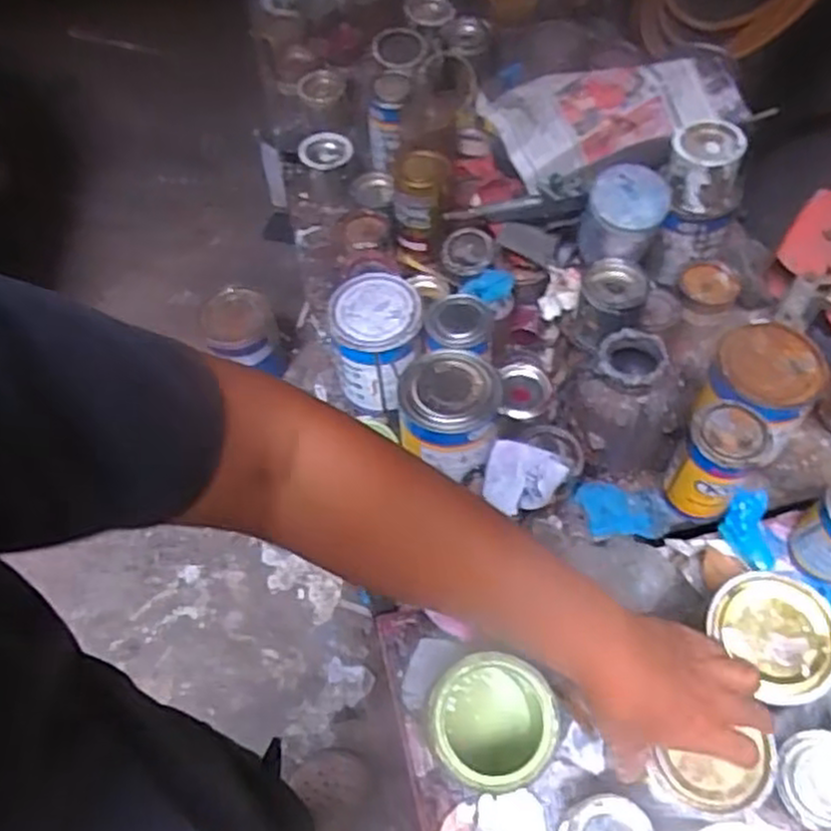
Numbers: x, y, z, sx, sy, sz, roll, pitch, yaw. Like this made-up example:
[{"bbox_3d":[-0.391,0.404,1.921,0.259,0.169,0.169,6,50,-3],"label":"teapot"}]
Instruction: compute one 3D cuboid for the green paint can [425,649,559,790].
[{"bbox_3d":[0.064,0.272,0.644,0.098,0.123,0.106,-1,56,1],"label":"green paint can"}]

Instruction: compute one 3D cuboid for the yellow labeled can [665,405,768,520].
[{"bbox_3d":[0.298,0.052,0.742,0.061,0.135,0.060,-1,56,1],"label":"yellow labeled can"}]

